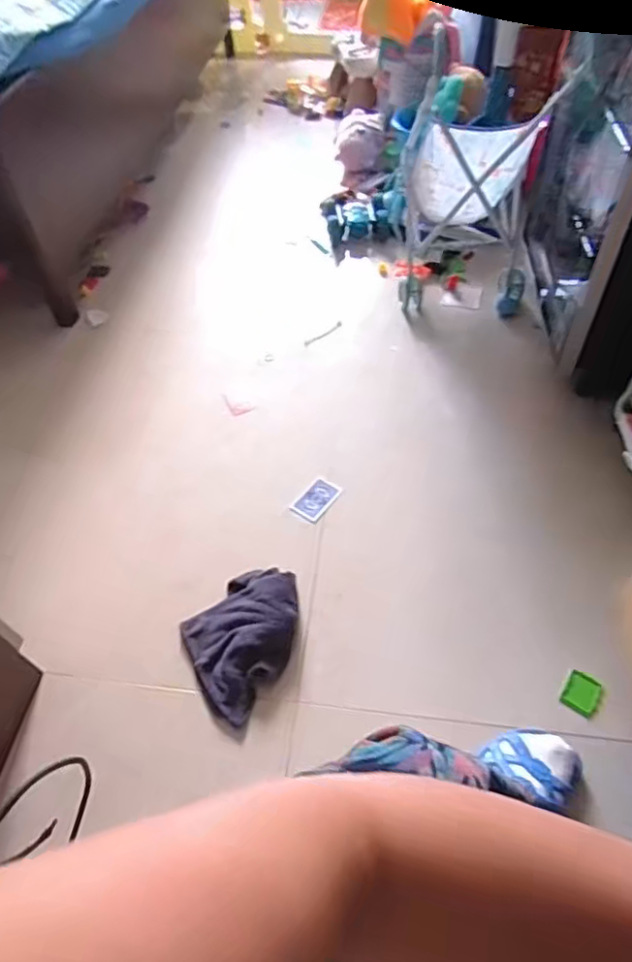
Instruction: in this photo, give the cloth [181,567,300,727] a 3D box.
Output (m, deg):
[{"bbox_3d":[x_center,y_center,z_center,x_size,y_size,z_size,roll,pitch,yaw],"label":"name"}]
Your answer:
[{"bbox_3d":[-0.098,0.226,0.894,0.209,0.044,0.167,-38,59,-22],"label":"cloth"}]

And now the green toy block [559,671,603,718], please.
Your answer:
[{"bbox_3d":[0.380,0.303,0.841,0.044,0.008,0.055,26,59,23],"label":"green toy block"}]

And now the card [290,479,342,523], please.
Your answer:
[{"bbox_3d":[0.001,0.033,1.069,0.061,0.008,0.088,29,60,24],"label":"card"}]

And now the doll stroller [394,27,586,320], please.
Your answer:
[{"bbox_3d":[0.341,-0.641,1.235,0.305,0.485,0.282,10,54,13],"label":"doll stroller"}]

